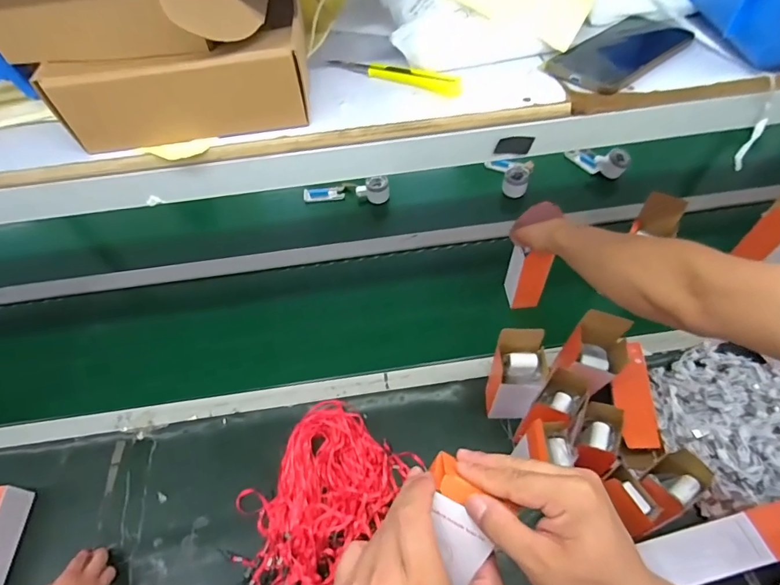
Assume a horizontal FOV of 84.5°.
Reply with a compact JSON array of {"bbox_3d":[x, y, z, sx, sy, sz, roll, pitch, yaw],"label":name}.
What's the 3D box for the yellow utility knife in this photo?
[{"bbox_3d":[0.003,-0.224,0.442,0.148,0.007,0.027,19,59,15],"label":"yellow utility knife"}]

